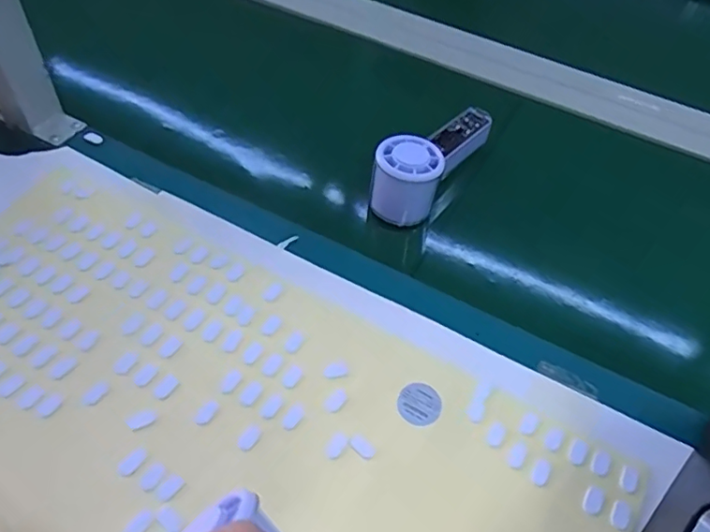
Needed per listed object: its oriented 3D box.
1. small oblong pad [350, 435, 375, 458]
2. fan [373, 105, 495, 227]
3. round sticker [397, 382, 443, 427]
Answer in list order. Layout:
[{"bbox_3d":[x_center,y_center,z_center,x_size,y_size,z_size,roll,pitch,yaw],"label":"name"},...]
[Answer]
[{"bbox_3d":[0.005,0.116,0.369,0.017,0.004,0.009,38,59,22],"label":"small oblong pad"},{"bbox_3d":[0.072,-0.104,0.523,0.054,0.056,0.148,29,56,17],"label":"fan"},{"bbox_3d":[0.045,0.094,0.393,0.030,0.004,0.030,2,53,-3],"label":"round sticker"}]

